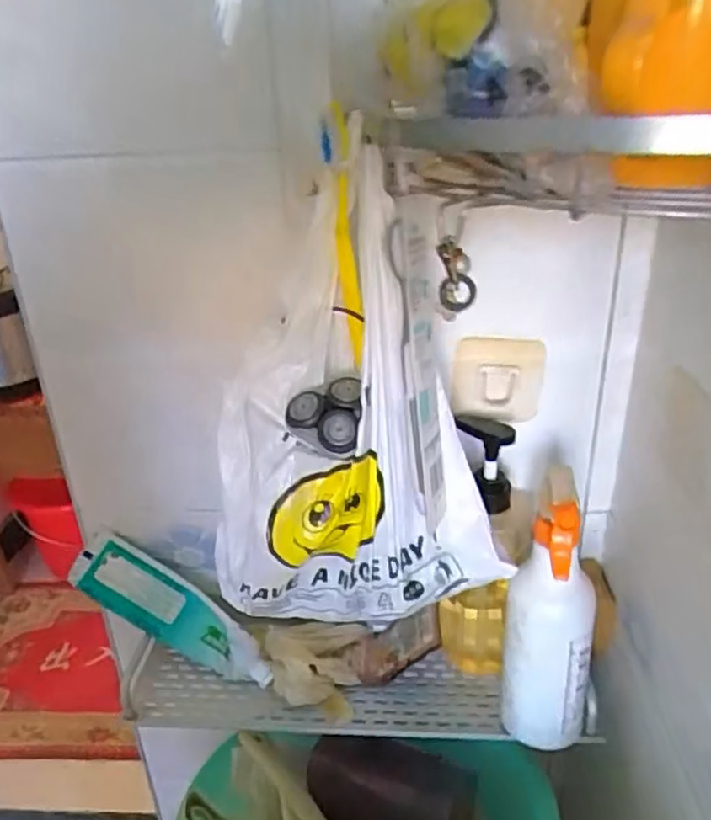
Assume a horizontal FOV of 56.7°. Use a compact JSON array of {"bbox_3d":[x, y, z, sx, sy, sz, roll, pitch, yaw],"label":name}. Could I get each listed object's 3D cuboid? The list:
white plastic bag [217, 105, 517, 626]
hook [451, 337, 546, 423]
[{"bbox_3d":[-0.005,0.007,0.439,0.205,0.321,0.075,-3,26,-1],"label":"white plastic bag"},{"bbox_3d":[0.111,-0.023,0.517,0.068,0.066,0.012,-2,26,3],"label":"hook"}]

